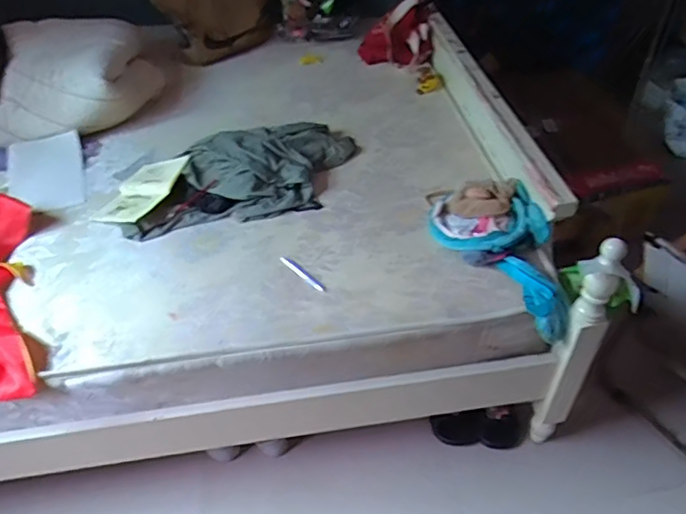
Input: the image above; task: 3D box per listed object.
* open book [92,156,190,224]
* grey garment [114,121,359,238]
[{"bbox_3d":[-0.517,-0.174,1.423,0.173,0.027,0.226,10,56,27],"label":"open book"},{"bbox_3d":[-0.255,-0.228,1.436,0.647,0.097,0.345,-29,54,-24],"label":"grey garment"}]

